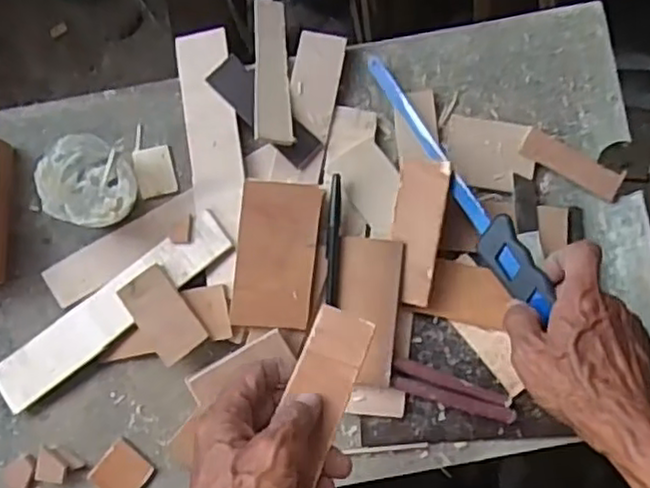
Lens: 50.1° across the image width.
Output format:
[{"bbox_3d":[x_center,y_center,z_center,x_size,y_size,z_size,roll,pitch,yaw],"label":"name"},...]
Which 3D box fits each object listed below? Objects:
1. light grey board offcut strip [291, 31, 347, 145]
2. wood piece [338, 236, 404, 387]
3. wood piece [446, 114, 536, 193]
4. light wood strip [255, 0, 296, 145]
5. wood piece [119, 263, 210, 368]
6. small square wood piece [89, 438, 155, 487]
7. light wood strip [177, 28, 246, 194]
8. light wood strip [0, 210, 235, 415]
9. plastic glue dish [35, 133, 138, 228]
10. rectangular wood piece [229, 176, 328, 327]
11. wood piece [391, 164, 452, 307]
[{"bbox_3d":[-0.007,-0.128,0.560,0.037,0.007,0.083,10,87,0],"label":"light grey board offcut strip"},{"bbox_3d":[0.035,0.052,0.539,0.048,0.009,0.112,2,87,-1],"label":"wood piece"},{"bbox_3d":[0.134,-0.073,0.561,0.069,0.009,0.055,8,87,0],"label":"wood piece"},{"bbox_3d":[-0.043,-0.143,0.563,0.029,0.004,0.141,1,67,-10],"label":"light wood strip"},{"bbox_3d":[-0.125,0.054,0.538,0.041,0.008,0.071,-33,88,-2],"label":"wood piece"},{"bbox_3d":[-0.160,0.181,0.551,0.039,0.005,0.042,41,87,2],"label":"small square wood piece"},{"bbox_3d":[-0.093,-0.105,0.561,0.042,0.006,0.130,-8,90,9],"label":"light wood strip"},{"bbox_3d":[-0.167,0.053,0.548,0.214,0.010,0.039,-37,81,1],"label":"light wood strip"},{"bbox_3d":[-0.179,-0.046,0.535,0.064,0.057,0.065,0,87,-1],"label":"plastic glue dish"},{"bbox_3d":[-0.037,0.008,0.540,0.062,0.008,0.112,6,86,-5],"label":"rectangular wood piece"},{"bbox_3d":[0.069,-0.009,0.537,0.040,0.004,0.108,10,91,28],"label":"wood piece"}]

